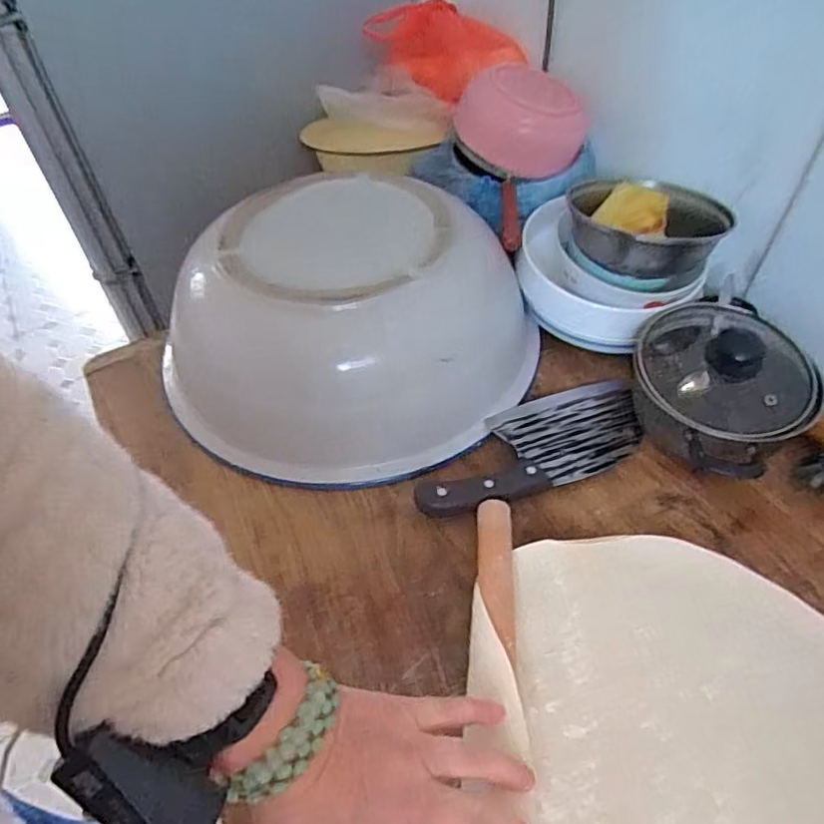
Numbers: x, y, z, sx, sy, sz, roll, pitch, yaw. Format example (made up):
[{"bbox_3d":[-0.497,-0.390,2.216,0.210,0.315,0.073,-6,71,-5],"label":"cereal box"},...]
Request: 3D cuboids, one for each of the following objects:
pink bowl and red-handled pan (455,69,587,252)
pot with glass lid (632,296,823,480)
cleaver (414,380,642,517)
[{"bbox_3d":[0.106,-0.259,0.596,0.137,0.087,0.168,5,50,7],"label":"pink bowl and red-handled pan"},{"bbox_3d":[0.272,-0.024,0.518,0.136,0.088,0.158,-9,50,-5],"label":"pot with glass lid"},{"bbox_3d":[0.108,0.028,0.529,0.230,0.024,0.089,-20,52,-13],"label":"cleaver"}]

